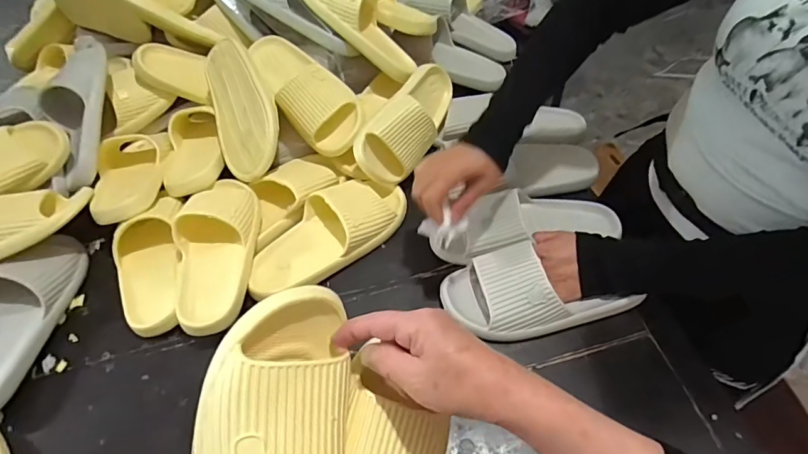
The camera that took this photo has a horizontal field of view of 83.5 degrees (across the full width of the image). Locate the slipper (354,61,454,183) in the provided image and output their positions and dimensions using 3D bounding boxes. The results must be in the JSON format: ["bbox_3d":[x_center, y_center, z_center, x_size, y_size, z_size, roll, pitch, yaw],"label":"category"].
[{"bbox_3d":[0.020,-0.170,0.711,0.085,0.091,0.247,2,47,44],"label":"slipper"}]

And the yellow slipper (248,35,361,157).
[{"bbox_3d":[-0.165,-0.221,0.726,0.101,0.075,0.259,-41,73,-8],"label":"yellow slipper"}]

